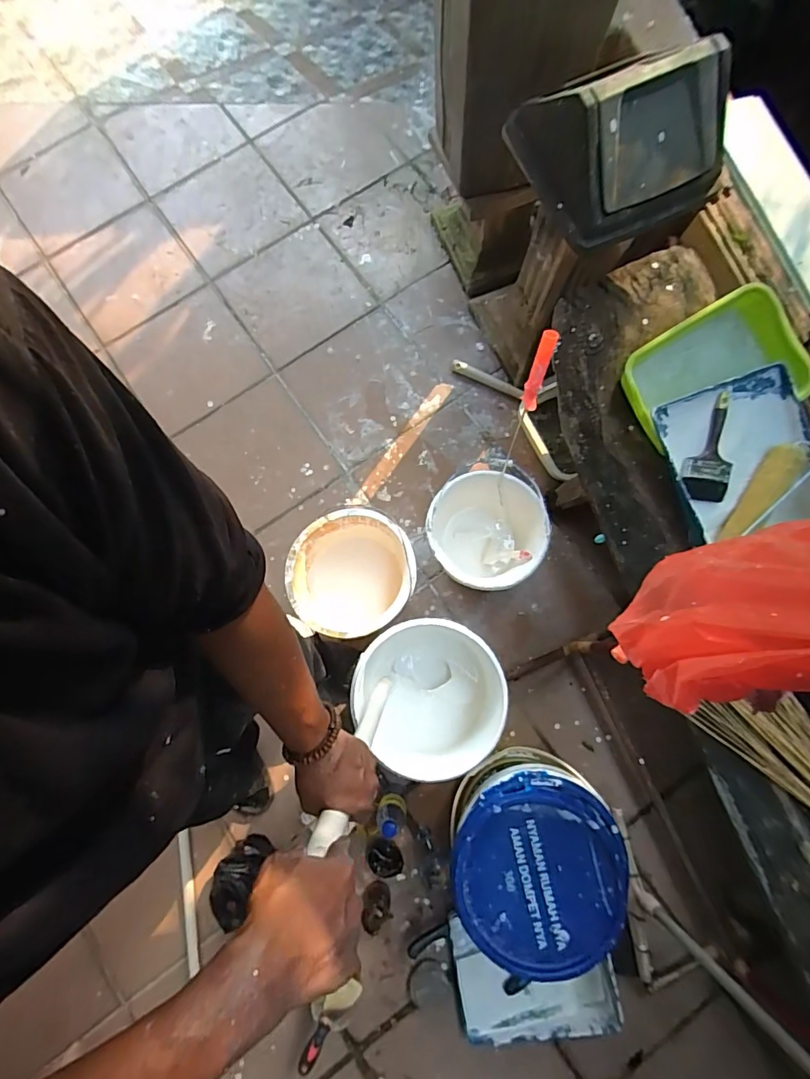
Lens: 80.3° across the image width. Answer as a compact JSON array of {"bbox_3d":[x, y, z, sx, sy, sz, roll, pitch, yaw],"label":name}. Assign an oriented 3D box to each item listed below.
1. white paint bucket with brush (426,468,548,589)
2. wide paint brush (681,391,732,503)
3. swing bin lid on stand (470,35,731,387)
[{"bbox_3d":[0.201,-0.011,1.240,0.286,0.190,0.289,0,79,1],"label":"white paint bucket with brush"},{"bbox_3d":[0.613,-0.183,0.963,0.100,0.015,0.210,4,96,-7],"label":"wide paint brush"},{"bbox_3d":[0.409,-0.705,1.113,0.325,0.673,0.340,-26,80,-4],"label":"swing bin lid on stand"}]

